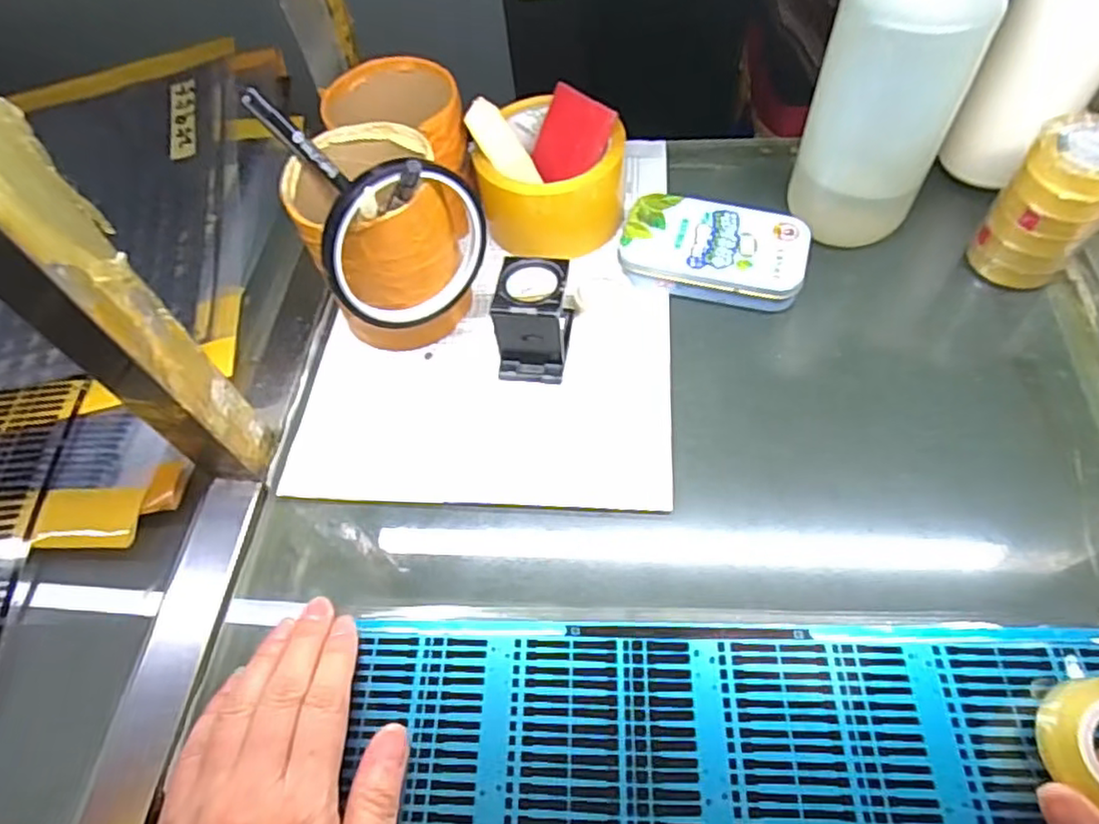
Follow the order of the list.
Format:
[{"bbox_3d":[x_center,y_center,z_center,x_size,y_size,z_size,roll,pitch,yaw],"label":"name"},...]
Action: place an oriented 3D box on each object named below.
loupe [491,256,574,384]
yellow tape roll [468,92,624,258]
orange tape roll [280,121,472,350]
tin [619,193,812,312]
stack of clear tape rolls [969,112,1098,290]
[{"bbox_3d":[-0.009,-0.054,0.368,0.038,0.053,0.055,5,60,7],"label":"loupe"},{"bbox_3d":[0.001,-0.146,0.413,0.081,0.052,0.081,-2,59,3],"label":"yellow tape roll"},{"bbox_3d":[-0.094,-0.097,0.375,0.077,0.099,0.084,-2,59,3],"label":"orange tape roll"},{"bbox_3d":[0.100,-0.096,0.399,0.107,0.024,0.070,14,61,13],"label":"tin"},{"bbox_3d":[0.274,-0.111,0.356,0.050,0.081,0.047,34,67,22],"label":"stack of clear tape rolls"}]

